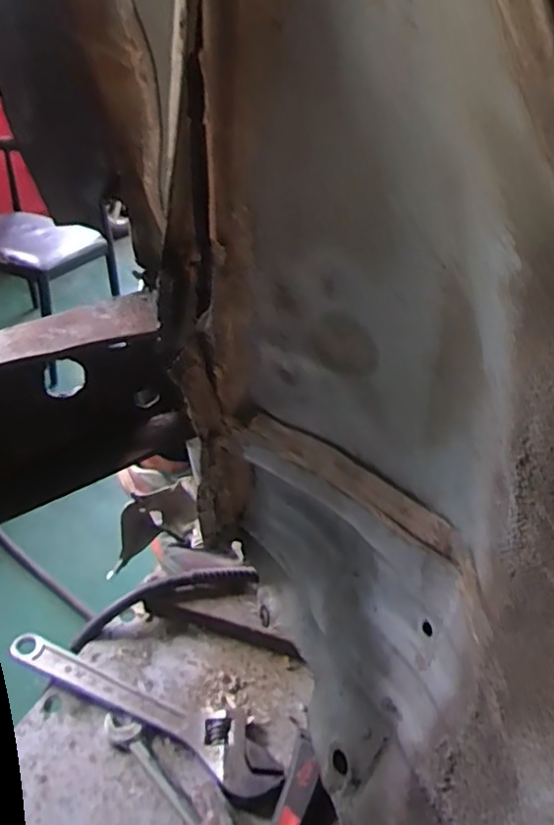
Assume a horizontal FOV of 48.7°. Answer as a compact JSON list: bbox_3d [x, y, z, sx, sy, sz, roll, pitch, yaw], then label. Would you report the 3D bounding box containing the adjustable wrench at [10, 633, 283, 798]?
[{"bbox_3d":[-0.165,0.351,0.752,0.371,0.024,0.080,21,37,19],"label":"adjustable wrench"}]

